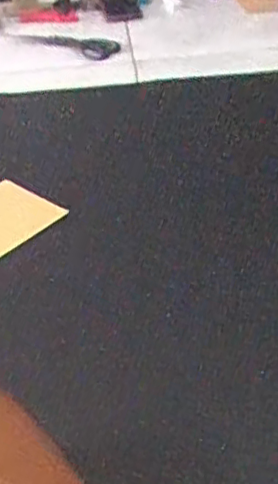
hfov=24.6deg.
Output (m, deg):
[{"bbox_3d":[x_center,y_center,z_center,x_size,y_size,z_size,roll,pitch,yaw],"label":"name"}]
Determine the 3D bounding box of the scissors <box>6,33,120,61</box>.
[{"bbox_3d":[-0.146,-0.374,1.198,0.264,0.017,0.063,18,42,27],"label":"scissors"}]

